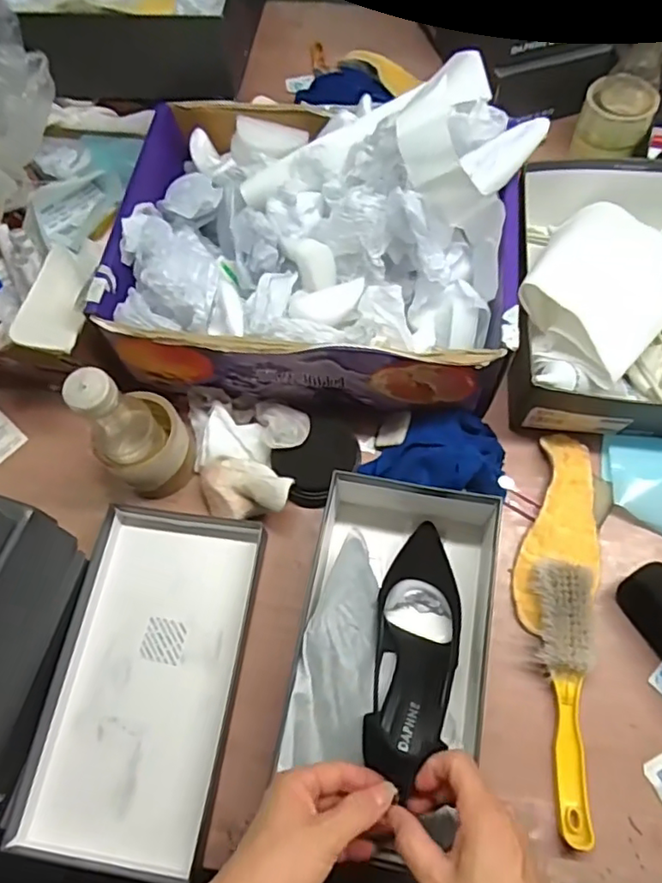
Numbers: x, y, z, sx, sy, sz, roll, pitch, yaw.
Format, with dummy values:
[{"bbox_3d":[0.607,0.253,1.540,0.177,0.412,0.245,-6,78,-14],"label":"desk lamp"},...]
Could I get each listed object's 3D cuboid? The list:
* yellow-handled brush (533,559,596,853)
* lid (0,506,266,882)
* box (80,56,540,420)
[{"bbox_3d":[0.211,0.223,0.532,0.047,0.035,0.229,2,67,4],"label":"yellow-handled brush"},{"bbox_3d":[-0.168,0.216,0.559,0.165,0.037,0.306,6,67,6],"label":"lid"},{"bbox_3d":[-0.015,-0.216,0.639,0.408,0.191,0.319,7,67,7],"label":"box"}]

